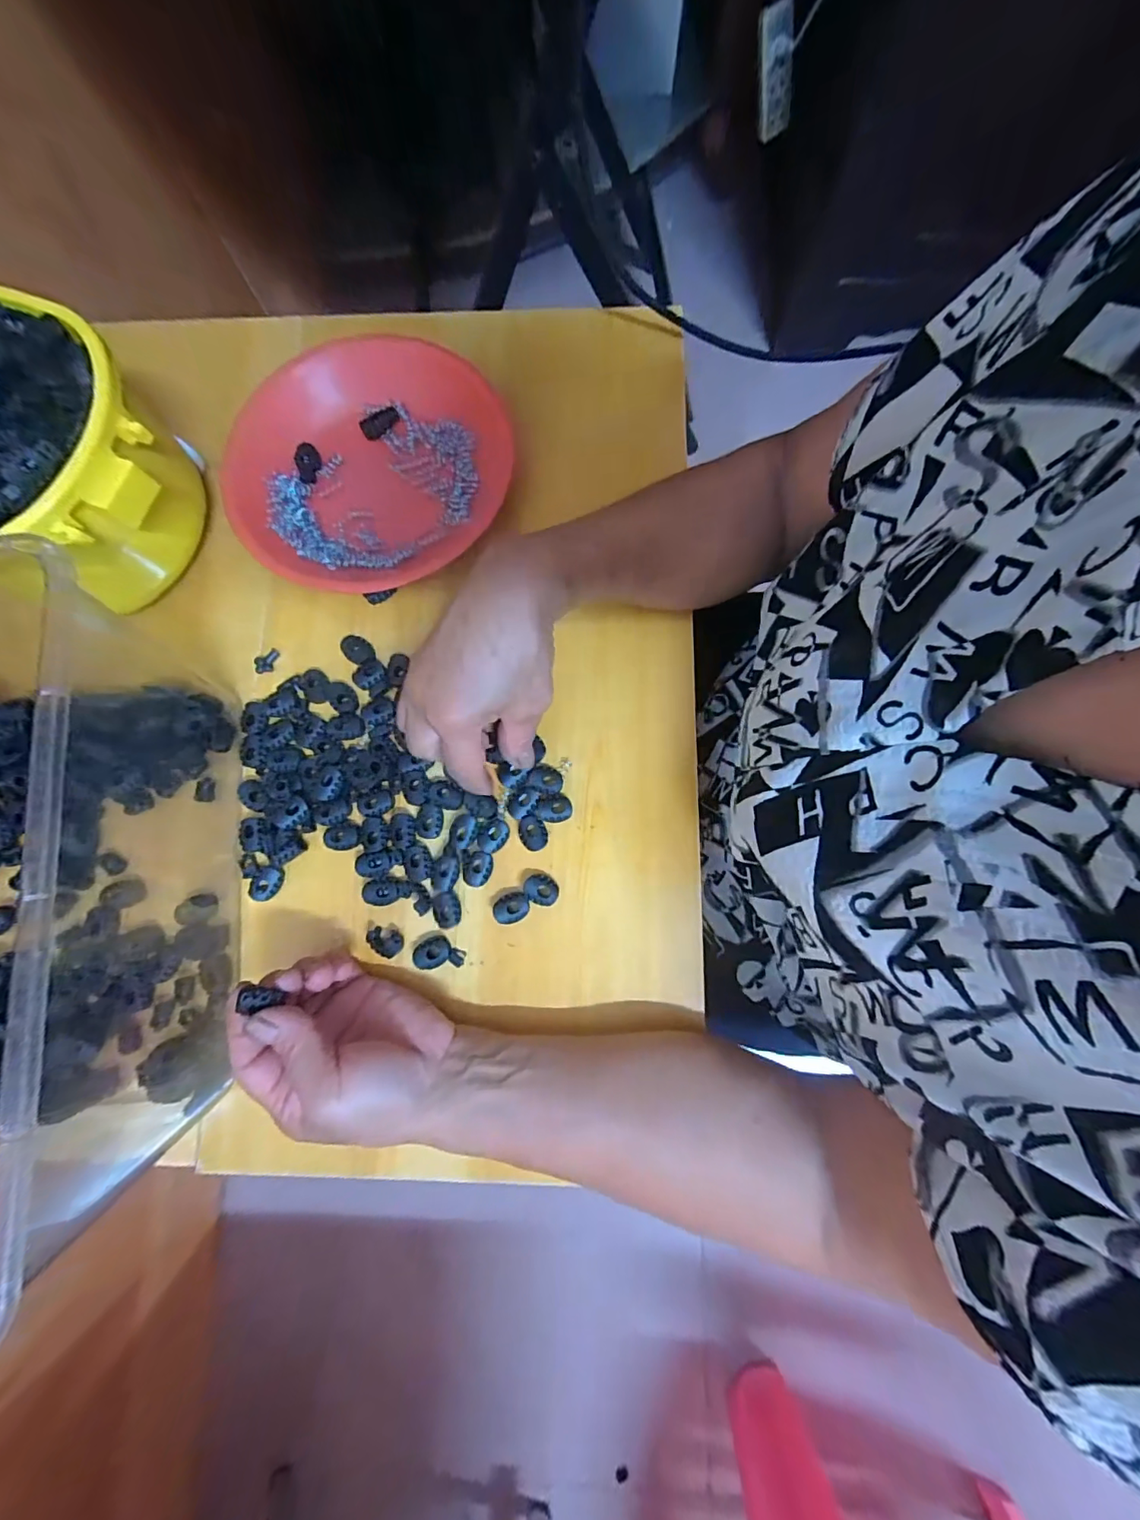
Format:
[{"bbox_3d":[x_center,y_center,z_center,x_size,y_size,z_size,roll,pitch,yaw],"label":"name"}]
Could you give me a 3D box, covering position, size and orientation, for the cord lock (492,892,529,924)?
[{"bbox_3d":[-0.036,0.091,0.314,0.022,0.008,0.017,-16,80,-3],"label":"cord lock"}]

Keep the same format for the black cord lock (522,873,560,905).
[{"bbox_3d":[-0.018,0.080,0.315,0.022,0.008,0.018,9,80,2],"label":"black cord lock"}]

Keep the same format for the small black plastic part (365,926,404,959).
[{"bbox_3d":[-0.114,0.111,0.312,0.022,0.008,0.015,36,81,6],"label":"small black plastic part"}]

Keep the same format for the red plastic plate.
[{"bbox_3d":[-0.144,-0.210,0.362,0.193,0.023,0.190,0,79,0],"label":"red plastic plate"}]

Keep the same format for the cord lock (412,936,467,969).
[{"bbox_3d":[-0.080,0.117,0.310,0.030,0.007,0.018,-1,79,0],"label":"cord lock"}]

